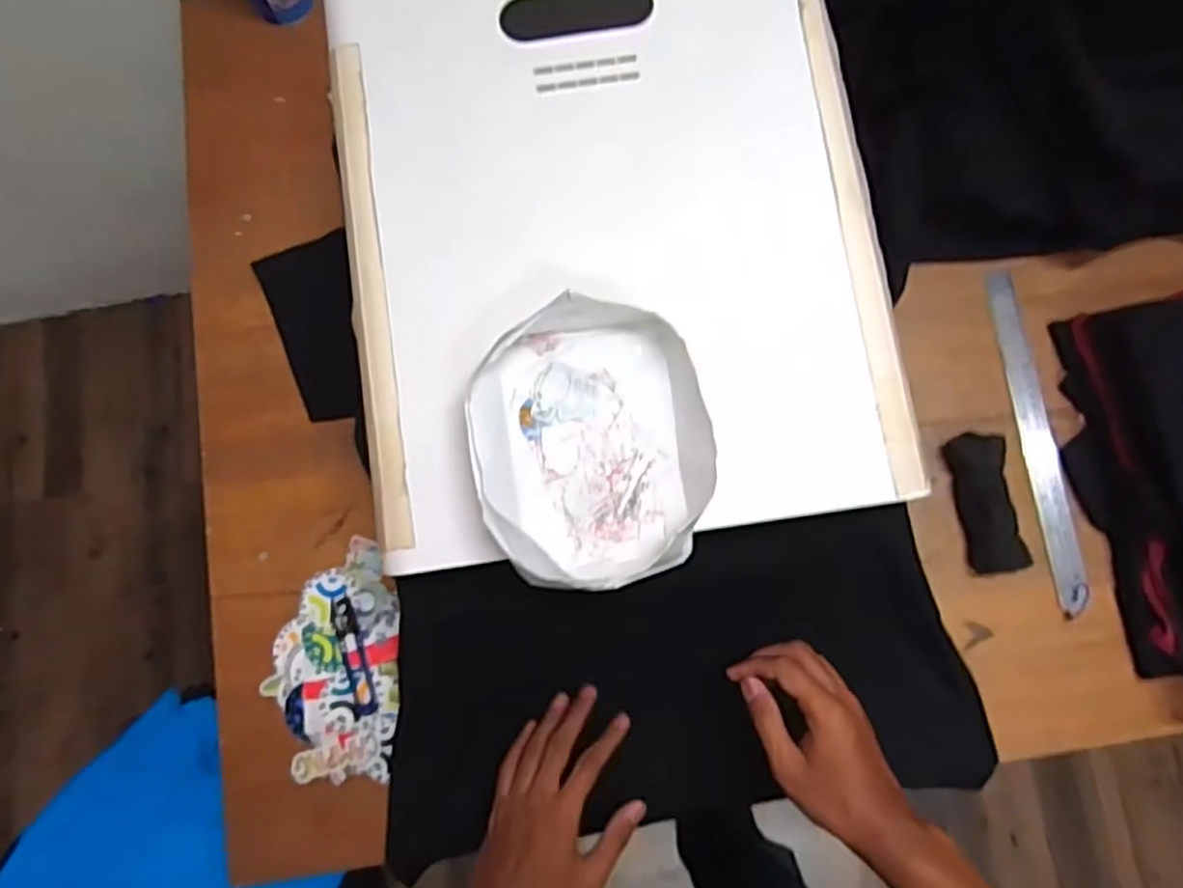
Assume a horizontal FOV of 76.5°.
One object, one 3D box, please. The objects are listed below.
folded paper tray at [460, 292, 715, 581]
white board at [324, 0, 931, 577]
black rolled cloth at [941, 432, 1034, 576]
[{"bbox_3d":[0.003,0.000,0.520,0.164,0.046,0.191,-12,80,-2],"label":"folded paper tray"},{"bbox_3d":[0.010,-0.182,0.580,0.394,0.034,0.502,-8,80,-2],"label":"white board"},{"bbox_3d":[0.360,0.053,0.680,0.047,0.021,0.123,-8,80,-2],"label":"black rolled cloth"}]

